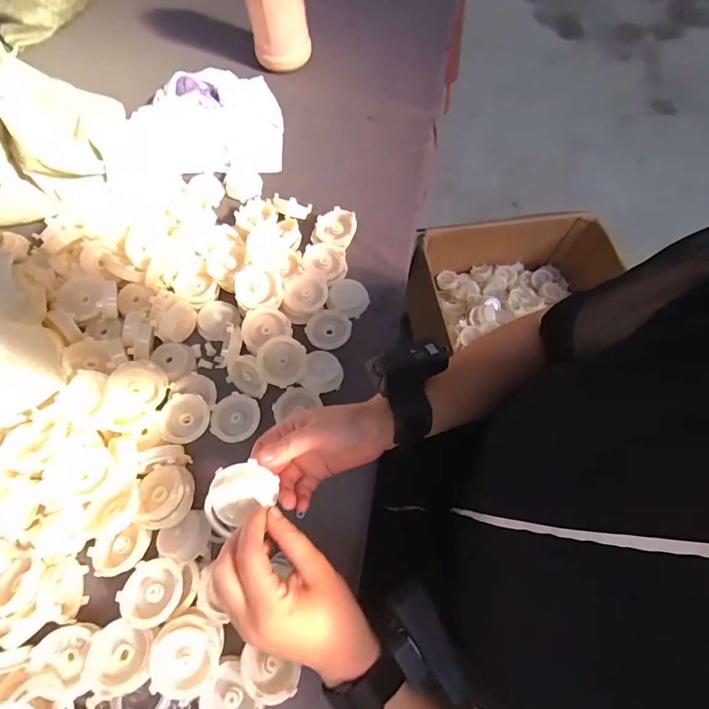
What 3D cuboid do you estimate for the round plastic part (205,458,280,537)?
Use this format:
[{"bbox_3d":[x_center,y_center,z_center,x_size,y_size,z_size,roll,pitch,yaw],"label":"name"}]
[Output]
[{"bbox_3d":[-0.096,0.111,0.322,0.055,0.025,0.043,-33,117,-15],"label":"round plastic part"}]

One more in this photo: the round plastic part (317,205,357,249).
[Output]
[{"bbox_3d":[-0.025,-0.174,0.540,0.055,0.023,0.046,27,70,12],"label":"round plastic part"}]

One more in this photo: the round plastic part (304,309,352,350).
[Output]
[{"bbox_3d":[-0.031,-0.032,0.493,0.054,0.017,0.053,0,67,1],"label":"round plastic part"}]

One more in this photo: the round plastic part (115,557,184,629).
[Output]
[{"bbox_3d":[-0.186,0.215,0.362,0.055,0.021,0.050,0,67,1],"label":"round plastic part"}]

